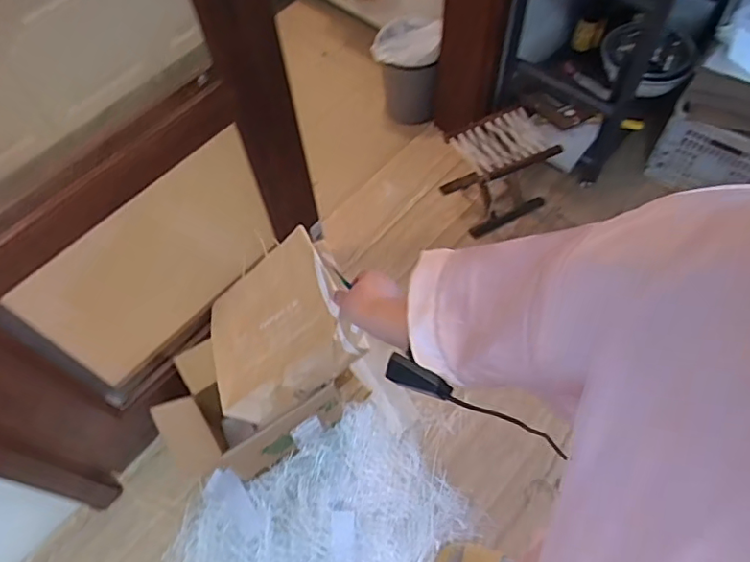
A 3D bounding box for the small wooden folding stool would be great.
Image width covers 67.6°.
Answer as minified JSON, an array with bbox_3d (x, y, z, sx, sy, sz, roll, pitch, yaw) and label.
[{"bbox_3d":[0.395,-0.350,1.748,0.301,0.315,0.239,-26,63,-12],"label":"small wooden folding stool"}]

